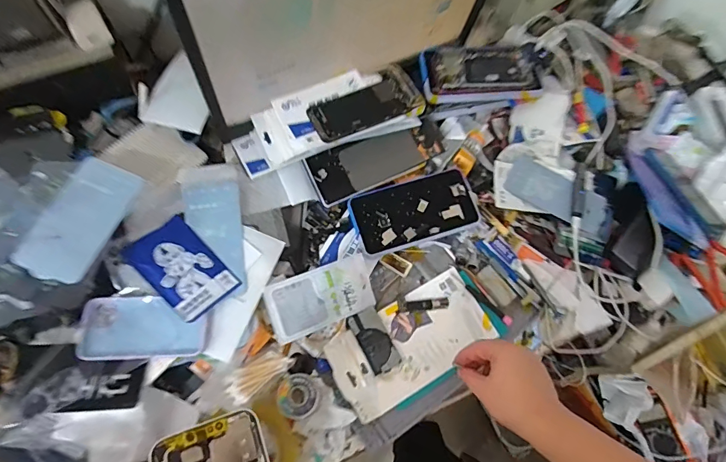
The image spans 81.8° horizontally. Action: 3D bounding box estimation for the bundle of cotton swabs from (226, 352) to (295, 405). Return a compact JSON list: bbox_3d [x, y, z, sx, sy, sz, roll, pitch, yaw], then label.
[{"bbox_3d":[-0.134,0.186,0.547,0.086,0.011,0.039,-27,72,-33],"label":"bundle of cotton swabs"}]

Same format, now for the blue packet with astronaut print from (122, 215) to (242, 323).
[{"bbox_3d":[-0.231,0.047,0.540,0.124,0.014,0.084,44,51,5],"label":"blue packet with astronaut print"}]

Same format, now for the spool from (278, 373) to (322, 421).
[{"bbox_3d":[-0.084,0.219,0.556,0.053,0.022,0.055,1,69,-3],"label":"spool"}]

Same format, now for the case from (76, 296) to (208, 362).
[{"bbox_3d":[-0.273,0.121,0.522,0.149,0.015,0.074,-1,69,-3],"label":"case"}]

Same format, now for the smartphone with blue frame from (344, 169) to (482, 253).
[{"bbox_3d":[0.080,-0.034,0.650,0.188,0.014,0.101,-19,71,-10],"label":"smartphone with blue frame"}]

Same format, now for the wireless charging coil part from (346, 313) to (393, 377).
[{"bbox_3d":[0.014,0.155,0.597,0.043,0.007,0.085,-26,73,-12],"label":"wireless charging coil part"}]

